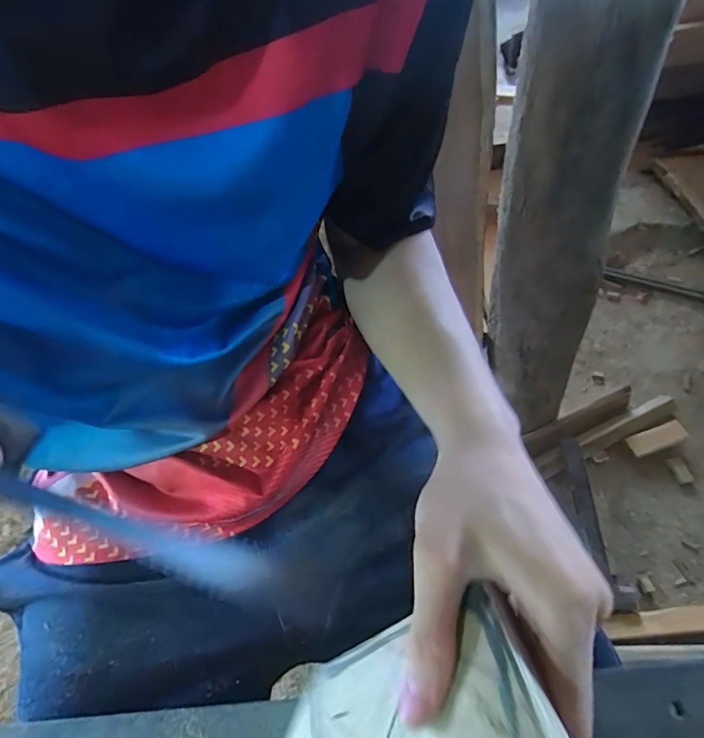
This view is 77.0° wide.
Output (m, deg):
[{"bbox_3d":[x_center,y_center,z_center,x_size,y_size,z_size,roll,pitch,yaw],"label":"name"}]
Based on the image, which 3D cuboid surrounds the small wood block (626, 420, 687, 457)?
[{"bbox_3d":[0.720,0.163,1.049,0.121,0.023,0.051,-25,51,8],"label":"small wood block"}]

